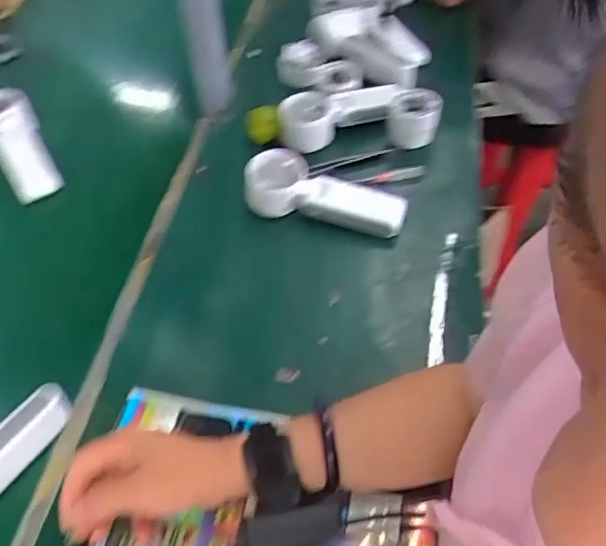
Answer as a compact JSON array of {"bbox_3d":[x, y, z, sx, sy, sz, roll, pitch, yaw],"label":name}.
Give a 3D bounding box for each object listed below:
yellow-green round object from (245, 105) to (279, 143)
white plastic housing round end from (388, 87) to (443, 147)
[{"bbox_3d":[-0.049,-0.181,0.688,0.038,0.029,0.038,0,52,1],"label":"yellow-green round object"},{"bbox_3d":[0.130,-0.183,0.672,0.056,0.047,0.047,4,52,4],"label":"white plastic housing round end"}]

